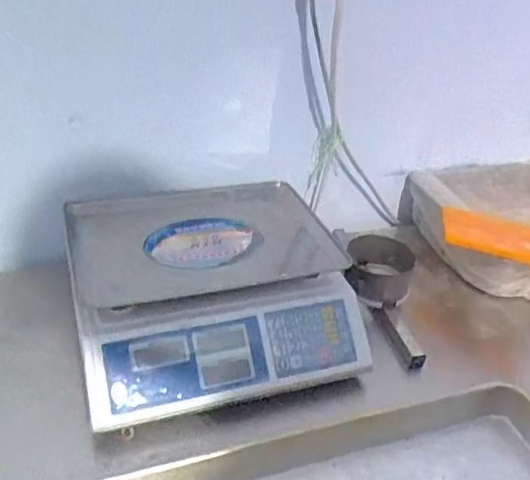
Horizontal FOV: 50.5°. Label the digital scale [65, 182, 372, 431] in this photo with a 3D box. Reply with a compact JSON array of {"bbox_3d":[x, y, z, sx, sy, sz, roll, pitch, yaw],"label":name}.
[{"bbox_3d":[-0.074,0.064,0.741,0.327,0.123,0.316,-7,36,-19],"label":"digital scale"}]

